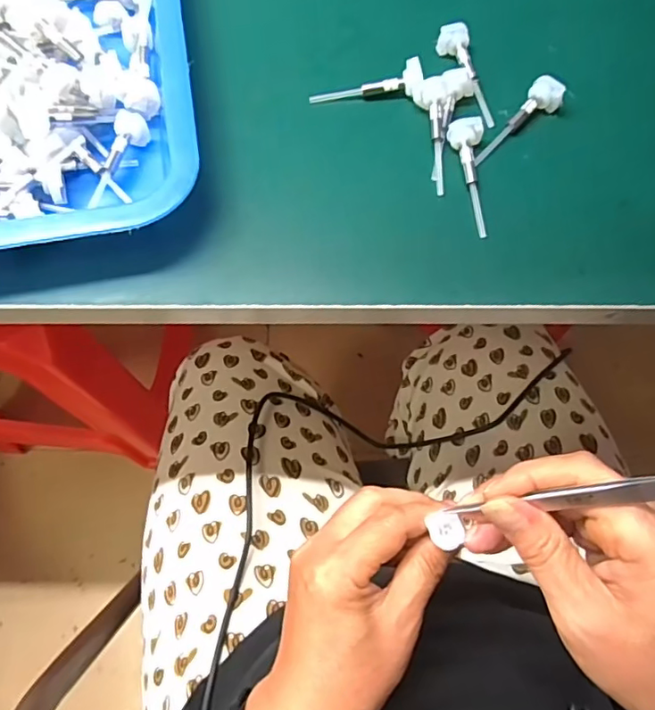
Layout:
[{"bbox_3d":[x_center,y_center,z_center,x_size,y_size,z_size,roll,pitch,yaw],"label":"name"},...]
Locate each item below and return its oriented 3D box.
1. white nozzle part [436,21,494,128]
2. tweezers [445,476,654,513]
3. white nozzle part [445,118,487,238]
[{"bbox_3d":[0.082,-0.163,0.315,0.017,0.009,0.067,-16,70,-6],"label":"white nozzle part"},{"bbox_3d":[0.103,0.059,0.225,0.004,0.129,0.009,10,66,-38],"label":"tweezers"},{"bbox_3d":[0.076,-0.096,0.291,0.018,0.012,0.067,-2,70,-1],"label":"white nozzle part"}]

